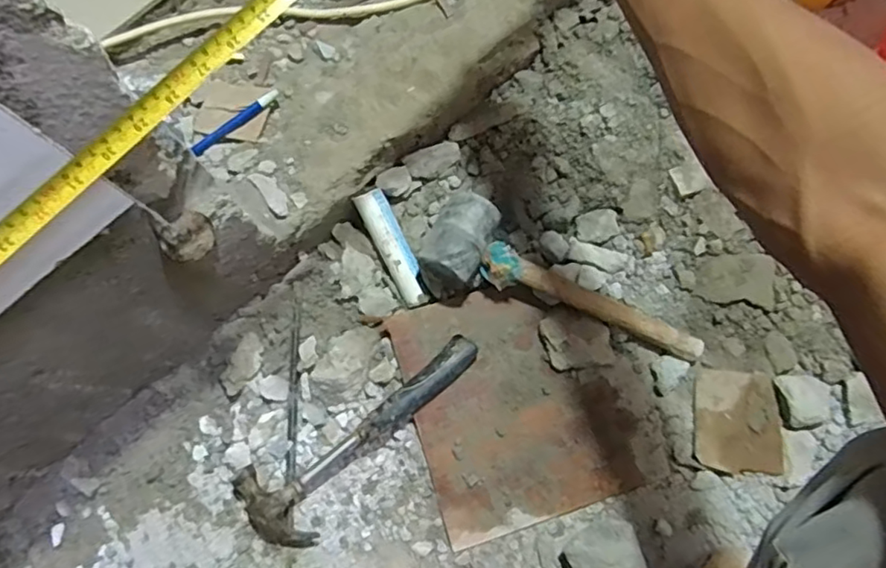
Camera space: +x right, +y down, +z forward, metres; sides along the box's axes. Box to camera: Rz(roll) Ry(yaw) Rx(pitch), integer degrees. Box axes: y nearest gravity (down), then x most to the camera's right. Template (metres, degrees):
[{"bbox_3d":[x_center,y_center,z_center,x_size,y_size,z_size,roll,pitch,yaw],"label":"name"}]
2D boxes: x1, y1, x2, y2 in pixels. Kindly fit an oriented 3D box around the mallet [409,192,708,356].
[{"bbox_3d":[0.121,0.013,0.604,0.300,0.062,0.102,28,78,9],"label":"mallet"}]

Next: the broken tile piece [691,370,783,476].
[{"bbox_3d":[0.304,0.140,0.610,0.086,0.006,0.098,2,75,6],"label":"broken tile piece"}]

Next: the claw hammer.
[{"bbox_3d":[-0.068,0.157,0.586,0.272,0.035,0.092,-32,76,-6],"label":"claw hammer"}]

